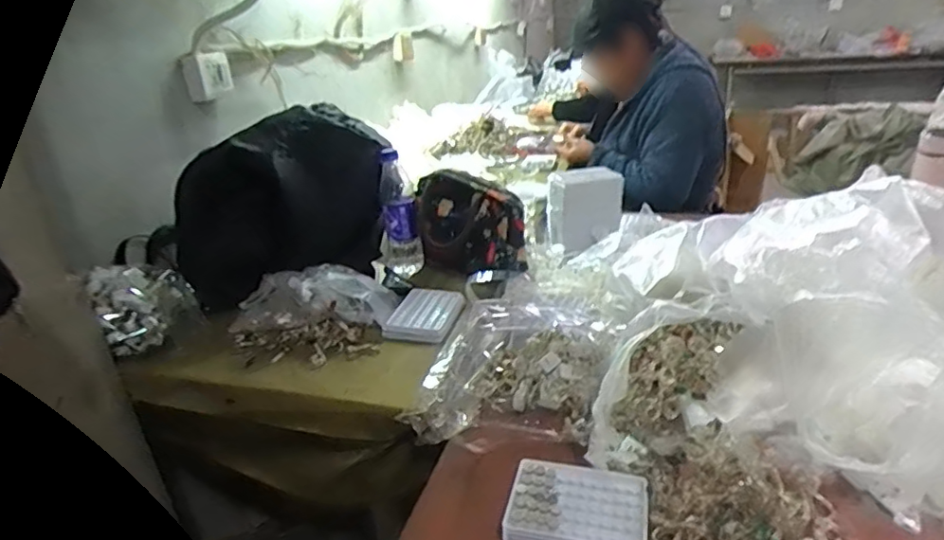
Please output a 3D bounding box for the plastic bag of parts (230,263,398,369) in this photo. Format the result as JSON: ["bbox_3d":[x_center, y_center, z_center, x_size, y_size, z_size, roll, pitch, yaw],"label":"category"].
[{"bbox_3d":[-0.262,0.064,0.895,0.261,0.088,0.171,-1,25,7],"label":"plastic bag of parts"}]

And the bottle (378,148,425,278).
[{"bbox_3d":[-0.136,-0.097,1.091,0.072,0.234,0.063,-8,24,-7],"label":"bottle"}]

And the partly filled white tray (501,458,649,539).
[{"bbox_3d":[0.103,0.236,0.569,0.131,0.018,0.110,2,25,15],"label":"partly filled white tray"}]

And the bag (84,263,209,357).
[{"bbox_3d":[-0.505,0.070,0.894,0.152,0.115,0.113,-8,25,-6],"label":"bag"}]

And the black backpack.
[{"bbox_3d":[-0.411,-0.114,1.119,0.496,0.325,0.134,-4,24,1],"label":"black backpack"}]

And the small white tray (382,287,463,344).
[{"bbox_3d":[-0.068,0.070,0.917,0.106,0.029,0.126,4,26,18],"label":"small white tray"}]

